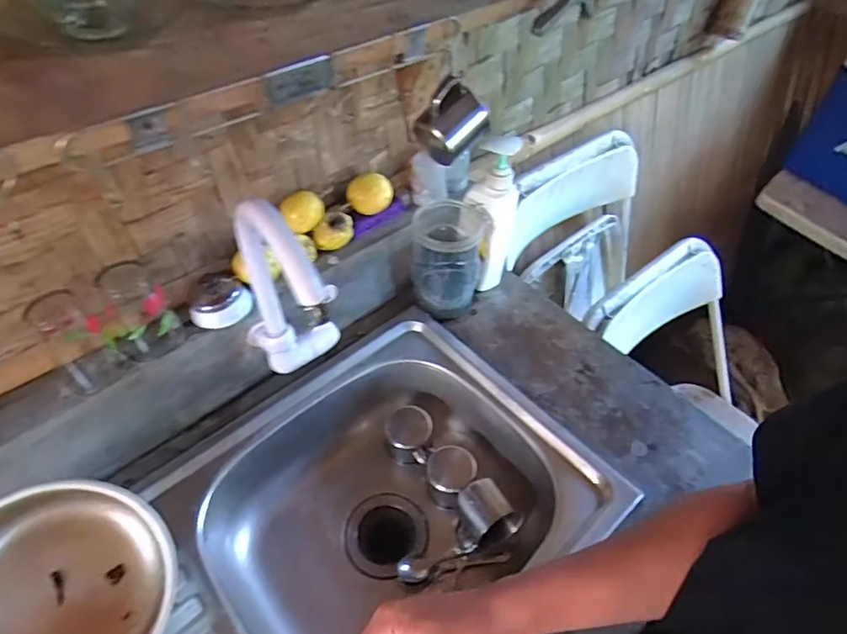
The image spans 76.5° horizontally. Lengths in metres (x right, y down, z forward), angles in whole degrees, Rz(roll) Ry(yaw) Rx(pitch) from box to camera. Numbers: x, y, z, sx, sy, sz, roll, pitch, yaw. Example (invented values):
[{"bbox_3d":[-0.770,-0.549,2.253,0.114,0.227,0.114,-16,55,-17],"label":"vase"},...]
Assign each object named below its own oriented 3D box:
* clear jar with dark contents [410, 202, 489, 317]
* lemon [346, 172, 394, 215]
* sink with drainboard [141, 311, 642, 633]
[{"bbox_3d":[0.038,-0.082,0.780,0.101,0.150,0.105,2,49,-2],"label":"clear jar with dark contents"},{"bbox_3d":[-0.072,-0.179,0.747,0.061,0.053,0.048,7,49,3],"label":"lemon"},{"bbox_3d":[-0.160,0.324,0.605,0.760,0.158,0.390,-33,58,-28],"label":"sink with drainboard"}]

